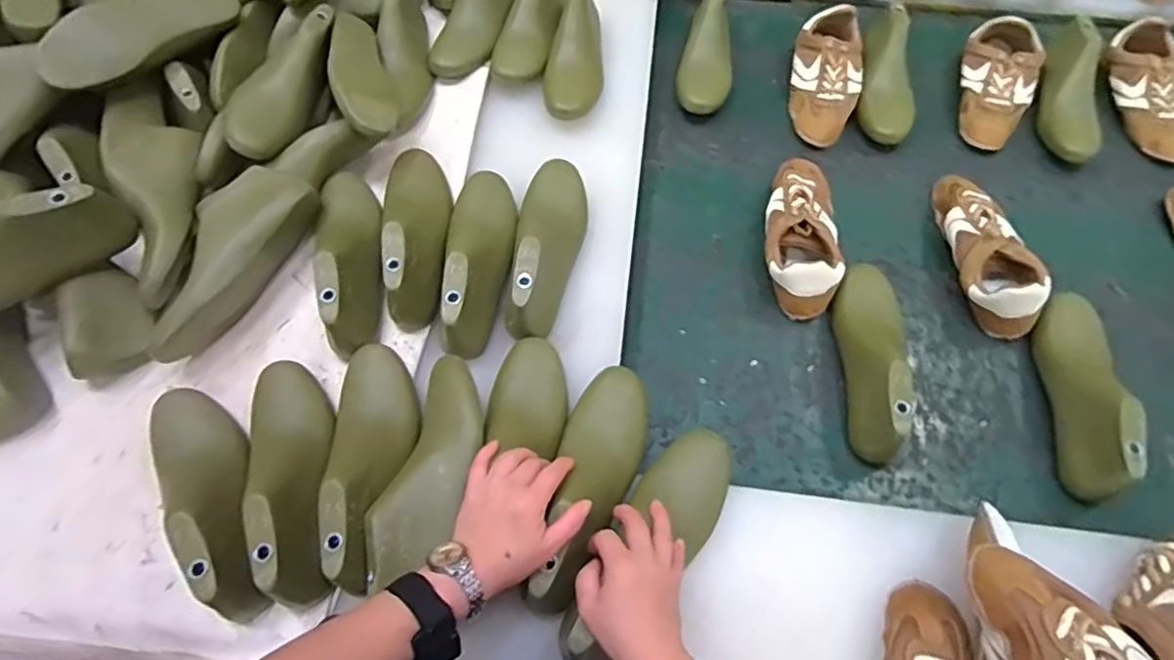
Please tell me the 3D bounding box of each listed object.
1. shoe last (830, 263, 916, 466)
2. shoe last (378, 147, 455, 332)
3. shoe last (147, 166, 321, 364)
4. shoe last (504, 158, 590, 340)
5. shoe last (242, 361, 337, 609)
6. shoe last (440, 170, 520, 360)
[{"bbox_3d":[0.332,0.026,0.700,0.069,0.087,0.240,1,65,2],"label":"shoe last"},{"bbox_3d":[-0.200,-0.129,0.715,0.078,0.083,0.241,-9,65,-3],"label":"shoe last"},{"bbox_3d":[-0.414,-0.079,0.692,0.095,0.070,0.236,25,67,12],"label":"shoe last"},{"bbox_3d":[-0.046,-0.107,0.706,0.077,0.082,0.251,6,65,4],"label":"shoe last"},{"bbox_3d":[-0.287,0.129,0.586,0.076,0.069,0.244,-18,65,-7],"label":"shoe last"},{"bbox_3d":[-0.121,-0.089,0.695,0.070,0.079,0.246,-1,64,1],"label":"shoe last"}]

